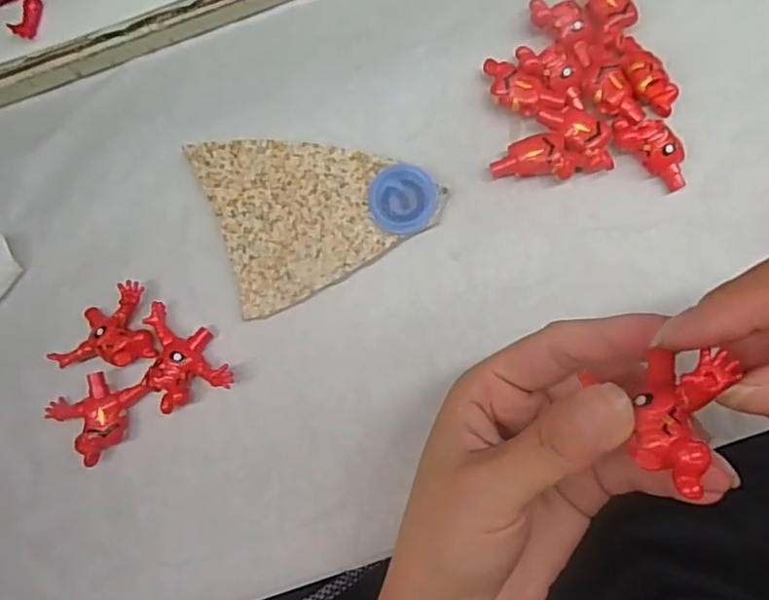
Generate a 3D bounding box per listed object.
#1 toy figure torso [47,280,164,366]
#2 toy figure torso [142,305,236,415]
[{"bbox_3d":[-0.126,0.016,0.264,0.046,0.014,0.033,-19,77,2],"label":"toy figure torso"},{"bbox_3d":[-0.091,0.024,0.258,0.033,0.012,0.047,-35,77,-1],"label":"toy figure torso"}]

